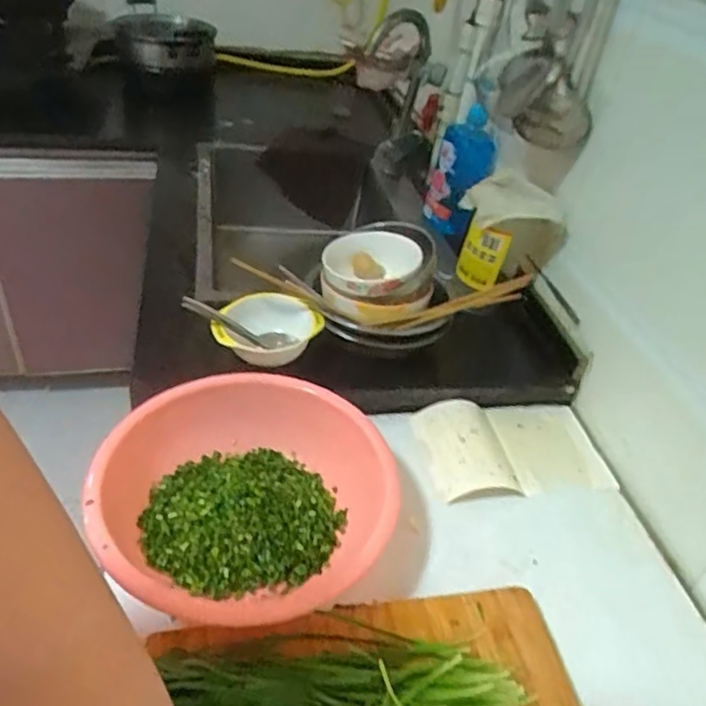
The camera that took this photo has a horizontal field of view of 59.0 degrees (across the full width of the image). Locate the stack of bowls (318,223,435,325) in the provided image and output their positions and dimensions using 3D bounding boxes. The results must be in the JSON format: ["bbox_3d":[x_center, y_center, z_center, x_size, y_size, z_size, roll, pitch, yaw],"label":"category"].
[{"bbox_3d":[0.033,-0.113,0.839,0.148,0.067,0.151,5,38,-4],"label":"stack of bowls"}]

